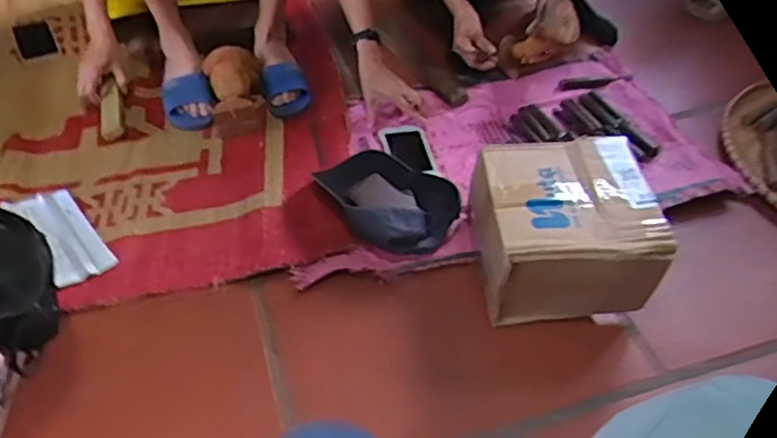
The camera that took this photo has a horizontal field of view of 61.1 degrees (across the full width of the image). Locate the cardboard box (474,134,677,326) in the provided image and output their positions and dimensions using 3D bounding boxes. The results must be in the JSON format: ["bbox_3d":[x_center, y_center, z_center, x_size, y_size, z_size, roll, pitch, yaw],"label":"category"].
[{"bbox_3d":[0.250,0.020,0.970,0.221,0.185,0.221,1,46,-3],"label":"cardboard box"}]

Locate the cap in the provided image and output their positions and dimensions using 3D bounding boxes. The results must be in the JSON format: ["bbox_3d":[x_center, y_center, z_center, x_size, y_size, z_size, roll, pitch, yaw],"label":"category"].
[{"bbox_3d":[0.004,-0.046,1.077,0.174,0.086,0.239,-25,54,-25],"label":"cap"}]

